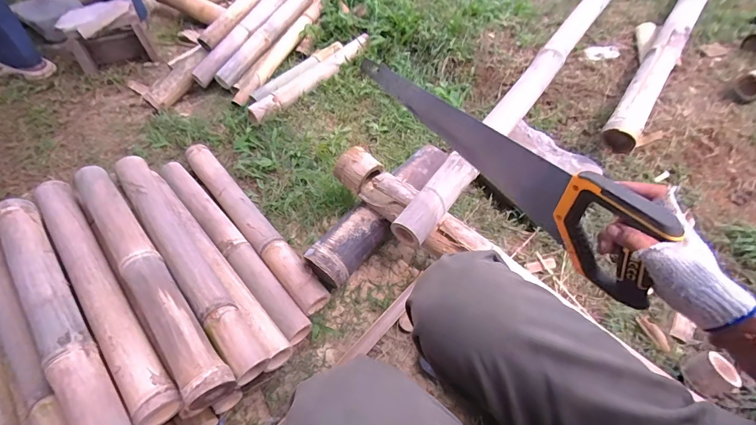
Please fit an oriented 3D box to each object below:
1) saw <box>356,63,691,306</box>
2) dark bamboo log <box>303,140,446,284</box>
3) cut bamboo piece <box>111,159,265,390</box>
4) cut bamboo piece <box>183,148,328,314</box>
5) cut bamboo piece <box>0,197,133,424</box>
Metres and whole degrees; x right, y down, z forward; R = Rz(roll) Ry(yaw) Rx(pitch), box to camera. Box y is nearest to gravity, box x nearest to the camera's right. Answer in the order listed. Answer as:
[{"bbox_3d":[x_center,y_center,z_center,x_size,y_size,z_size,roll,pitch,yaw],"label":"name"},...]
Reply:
[{"bbox_3d":[0.161,-0.090,0.532,0.028,0.132,0.520,-32,60,-22],"label":"saw"},{"bbox_3d":[0.020,-0.002,0.860,0.098,0.091,0.431,33,61,26],"label":"dark bamboo log"},{"bbox_3d":[-0.399,0.073,0.739,0.071,0.072,0.600,-36,58,-21],"label":"cut bamboo piece"},{"bbox_3d":[-0.320,0.012,0.903,0.071,0.066,0.604,-36,58,-21],"label":"cut bamboo piece"},{"bbox_3d":[-0.540,0.173,0.607,0.072,0.051,0.589,-36,62,-24],"label":"cut bamboo piece"}]

